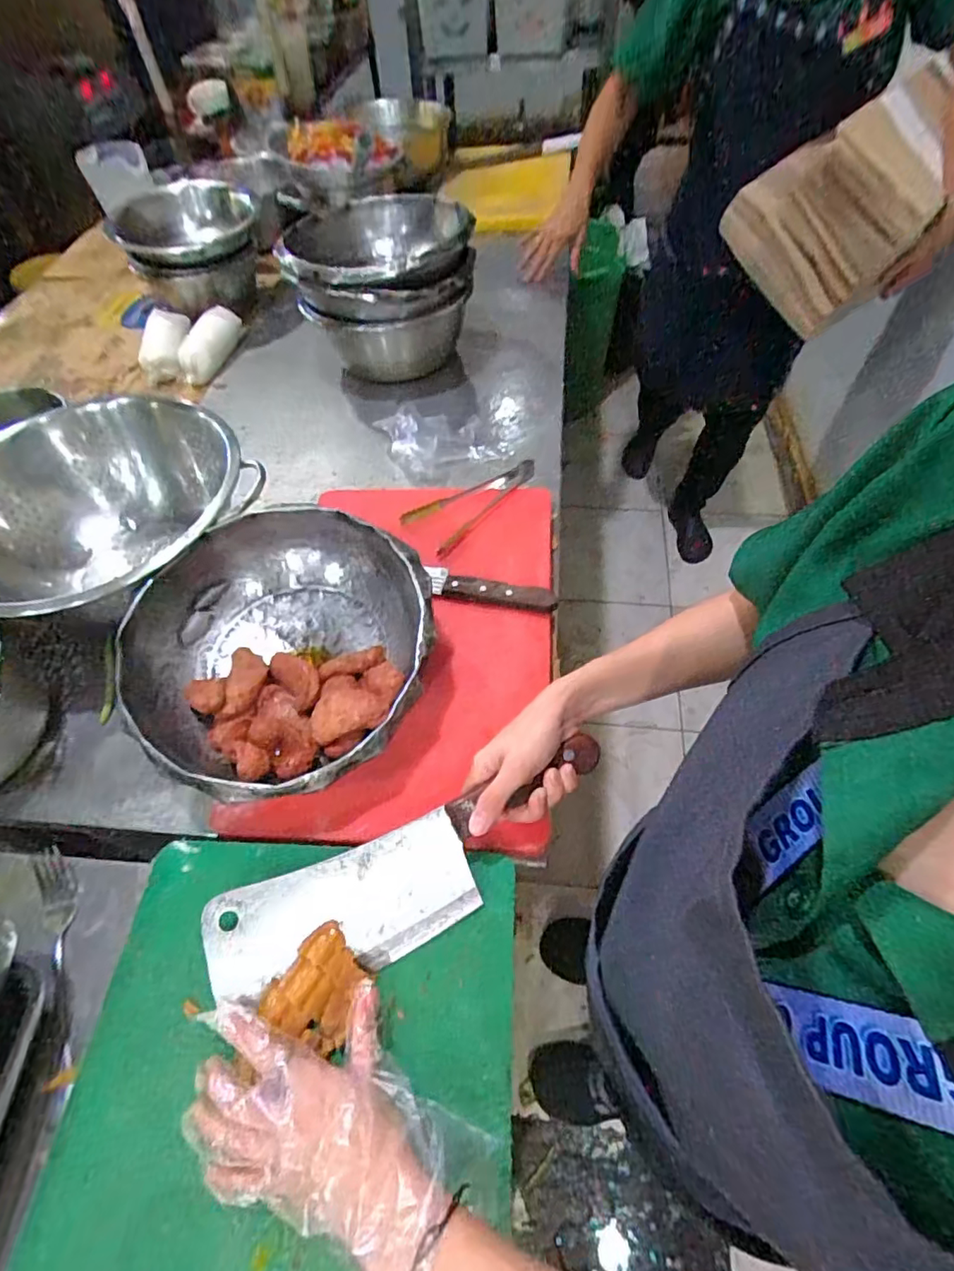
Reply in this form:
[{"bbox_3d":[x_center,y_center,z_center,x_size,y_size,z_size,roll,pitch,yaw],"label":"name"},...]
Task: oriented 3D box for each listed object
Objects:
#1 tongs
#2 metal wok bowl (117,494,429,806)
[{"bbox_3d":[-0.004,-0.174,0.713,0.180,0.023,0.079,-39,62,-21],"label":"tongs"},{"bbox_3d":[-0.181,0.011,0.535,0.281,0.089,0.270,-2,56,2],"label":"metal wok bowl"}]

